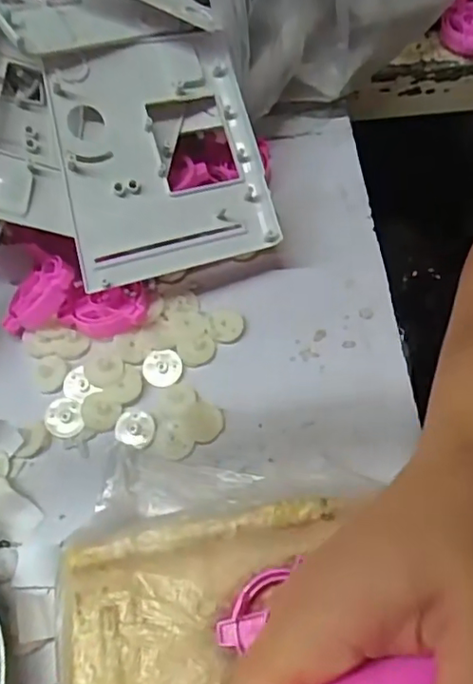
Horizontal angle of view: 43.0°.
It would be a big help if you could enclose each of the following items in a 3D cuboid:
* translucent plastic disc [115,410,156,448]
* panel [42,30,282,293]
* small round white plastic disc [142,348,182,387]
[{"bbox_3d":[-0.058,0.049,0.342,0.023,0.004,0.021,-1,62,1],"label":"translucent plastic disc"},{"bbox_3d":[-0.045,-0.112,0.358,0.117,0.015,0.139,-13,89,-14],"label":"panel"},{"bbox_3d":[-0.044,0.014,0.358,0.023,0.007,0.020,-34,66,-15],"label":"small round white plastic disc"}]

